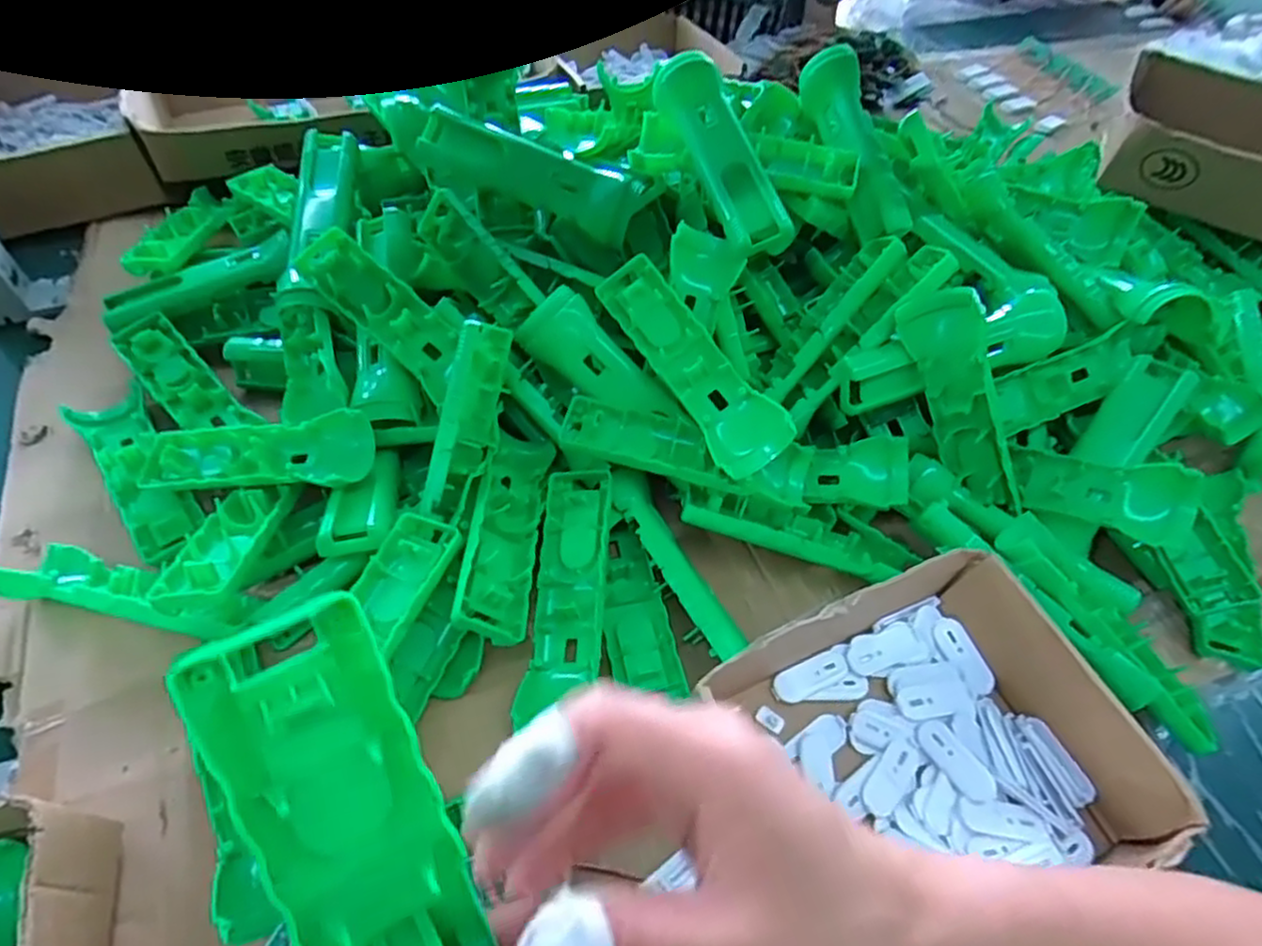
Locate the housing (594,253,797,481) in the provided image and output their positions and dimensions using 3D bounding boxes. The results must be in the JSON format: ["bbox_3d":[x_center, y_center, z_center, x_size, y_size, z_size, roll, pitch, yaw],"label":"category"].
[{"bbox_3d":[0.035,-0.072,0.447,0.046,0.033,0.162,-30,75,-24],"label":"housing"}]

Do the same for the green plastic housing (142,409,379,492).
[{"bbox_3d":[-0.250,-0.009,0.457,0.165,0.028,0.048,-4,52,10],"label":"green plastic housing"}]

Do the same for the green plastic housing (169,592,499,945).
[{"bbox_3d":[-0.060,0.102,0.176,0.044,0.017,0.144,-28,98,-23],"label":"green plastic housing"}]

